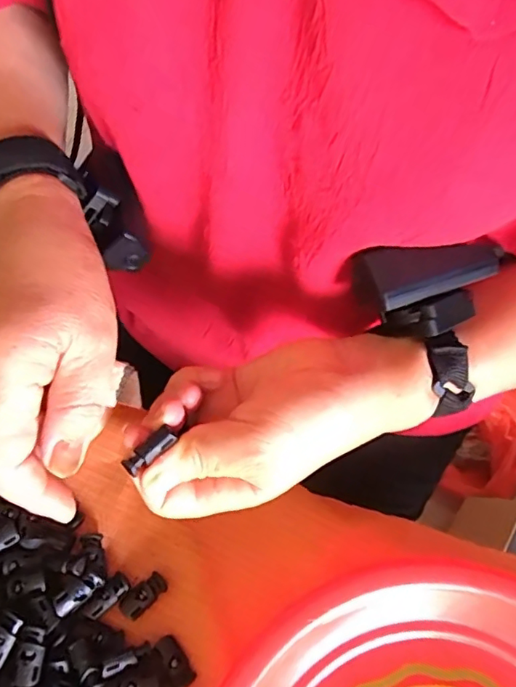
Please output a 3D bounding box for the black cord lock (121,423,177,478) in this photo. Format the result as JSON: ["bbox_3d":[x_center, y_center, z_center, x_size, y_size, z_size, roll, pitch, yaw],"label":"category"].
[{"bbox_3d":[-0.051,0.050,0.254,0.027,0.007,0.009,-40,73,-19],"label":"black cord lock"}]

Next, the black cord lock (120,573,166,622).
[{"bbox_3d":[-0.065,0.144,0.308,0.014,0.007,0.026,43,70,16],"label":"black cord lock"}]

